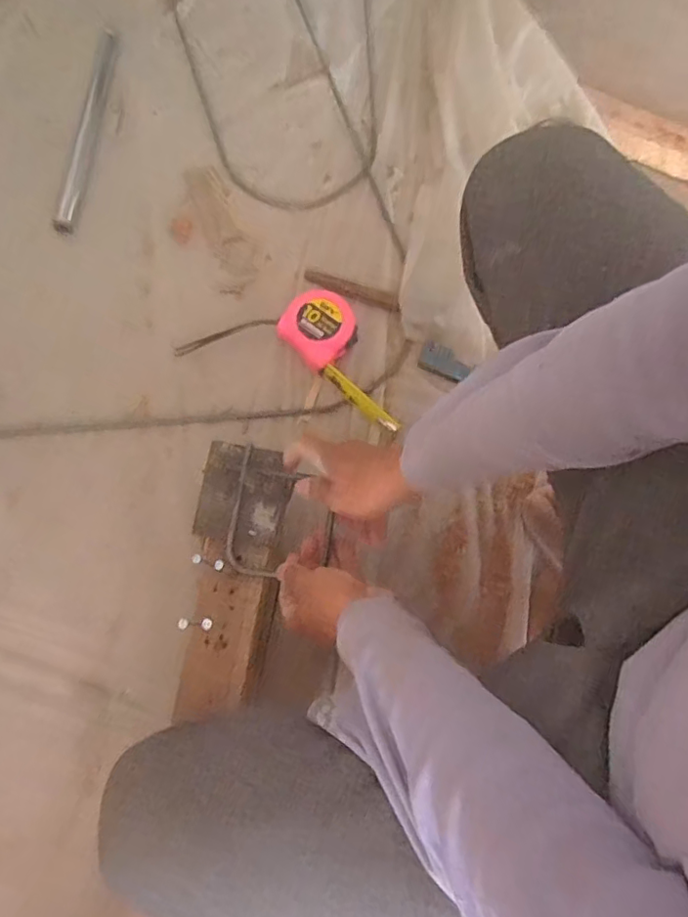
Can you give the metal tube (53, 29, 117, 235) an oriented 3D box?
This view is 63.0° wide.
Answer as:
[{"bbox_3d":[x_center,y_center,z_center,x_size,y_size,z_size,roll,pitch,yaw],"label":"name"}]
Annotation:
[{"bbox_3d":[-0.352,-0.451,0.773,0.022,0.028,0.329,5,73,1],"label":"metal tube"}]

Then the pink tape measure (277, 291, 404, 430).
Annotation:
[{"bbox_3d":[0.010,-0.121,0.676,0.193,0.039,0.086,43,77,11],"label":"pink tape measure"}]

